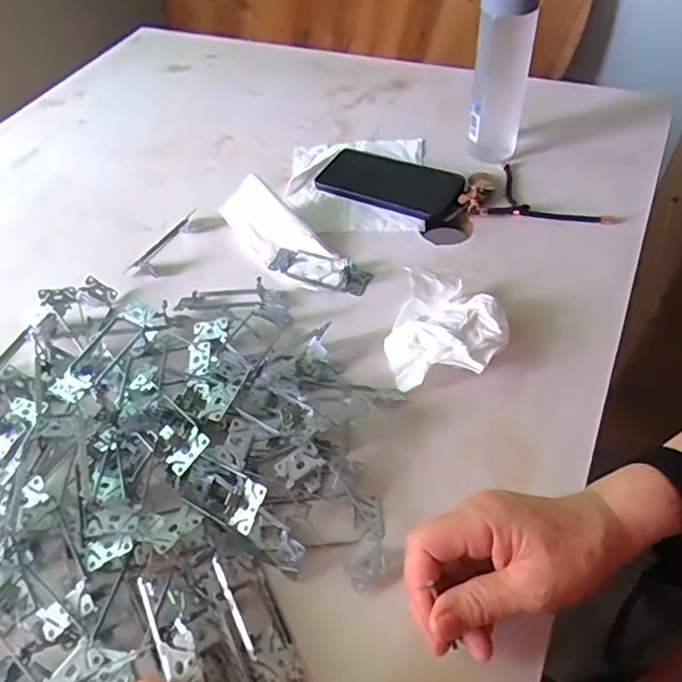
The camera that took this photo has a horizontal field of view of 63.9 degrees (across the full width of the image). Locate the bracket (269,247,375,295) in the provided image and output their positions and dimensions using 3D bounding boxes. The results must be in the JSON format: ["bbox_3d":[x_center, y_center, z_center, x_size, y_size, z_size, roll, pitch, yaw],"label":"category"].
[{"bbox_3d":[-0.023,-0.077,0.569,0.109,0.015,0.039,20,56,21],"label":"bracket"}]

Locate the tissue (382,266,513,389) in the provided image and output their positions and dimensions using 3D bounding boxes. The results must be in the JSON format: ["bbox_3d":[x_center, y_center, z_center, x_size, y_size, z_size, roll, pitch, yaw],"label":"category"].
[{"bbox_3d":[0.091,-0.013,0.487,0.101,0.037,0.103,-6,51,1],"label":"tissue"}]

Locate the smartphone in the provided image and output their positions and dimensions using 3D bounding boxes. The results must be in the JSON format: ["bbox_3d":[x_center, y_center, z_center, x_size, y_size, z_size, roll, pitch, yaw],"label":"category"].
[{"bbox_3d":[0.047,-0.193,0.653,0.177,0.017,0.079,28,59,25],"label":"smartphone"}]

